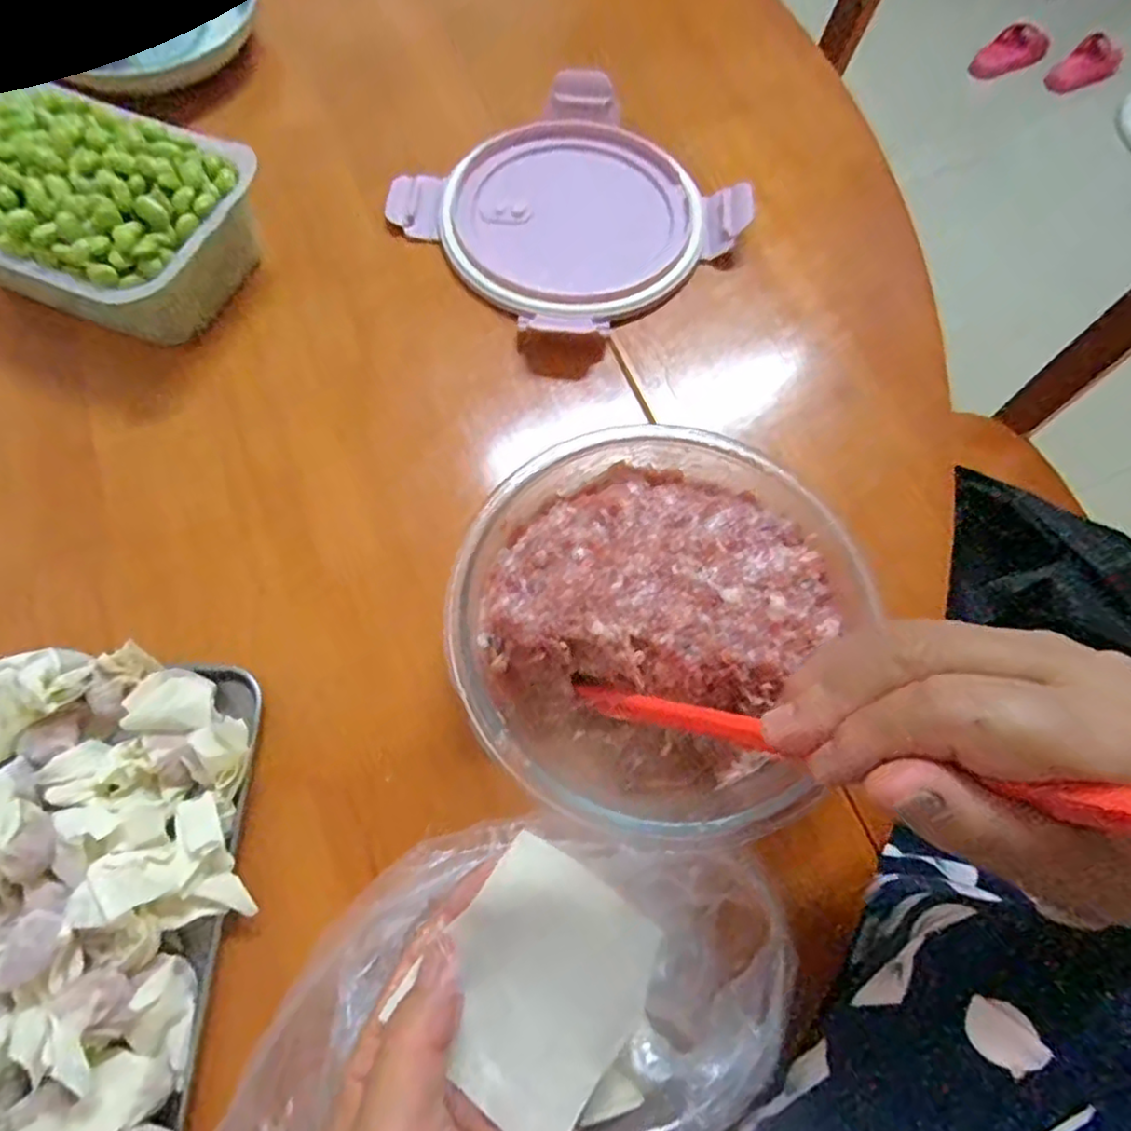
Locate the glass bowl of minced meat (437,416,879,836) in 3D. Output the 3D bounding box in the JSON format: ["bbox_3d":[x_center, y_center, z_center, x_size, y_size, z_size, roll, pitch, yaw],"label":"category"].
[{"bbox_3d":[0.034,0.027,0.280,0.164,0.064,0.154,1,66,-2],"label":"glass bowl of minced meat"}]

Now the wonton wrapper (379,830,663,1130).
[{"bbox_3d":[-0.009,0.138,0.212,0.067,0.006,0.075,38,82,0],"label":"wonton wrapper"}]

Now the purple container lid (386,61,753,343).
[{"bbox_3d":[0.002,-0.224,0.405,0.165,0.022,0.168,-38,72,-17],"label":"purple container lid"}]

